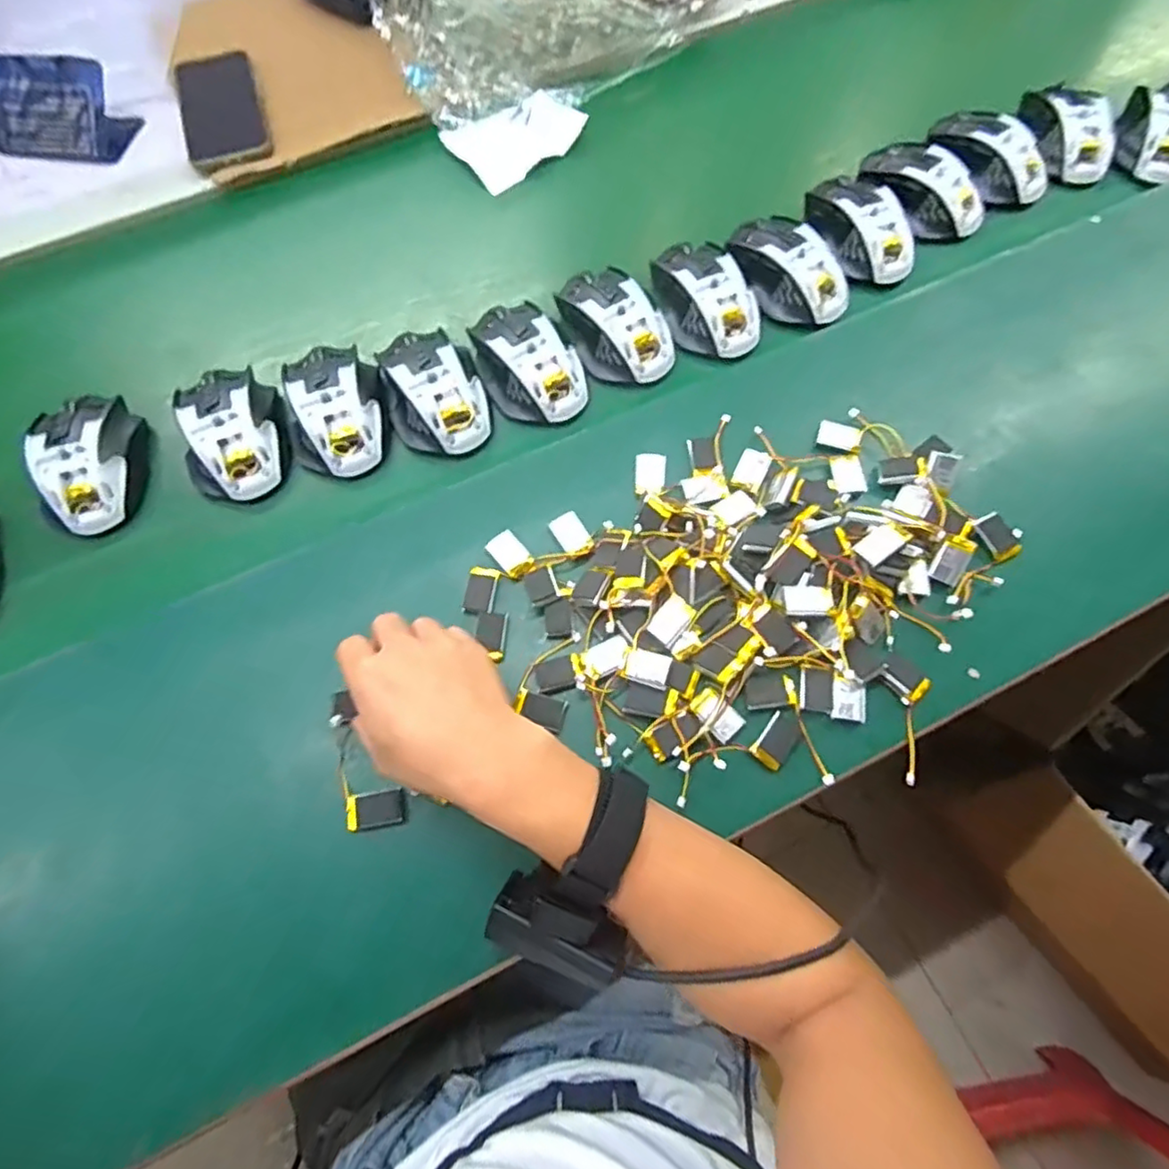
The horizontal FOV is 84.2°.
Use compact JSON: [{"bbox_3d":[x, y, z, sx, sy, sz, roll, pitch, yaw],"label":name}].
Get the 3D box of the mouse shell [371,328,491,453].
[{"bbox_3d":[-0.117,-0.153,0.497,0.076,0.033,0.113,-23,70,-8],"label":"mouse shell"}]

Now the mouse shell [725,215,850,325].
[{"bbox_3d":[0.168,-0.262,0.534,0.073,0.031,0.104,-25,70,-8],"label":"mouse shell"}]

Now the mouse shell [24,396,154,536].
[{"bbox_3d":[-0.367,-0.095,0.482,0.075,0.036,0.112,-16,69,-5],"label":"mouse shell"}]

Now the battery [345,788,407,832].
[{"bbox_3d":[-0.127,0.137,0.392,0.036,0.004,0.021,-9,82,-3],"label":"battery"}]

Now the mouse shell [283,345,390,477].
[{"bbox_3d":[-0.190,-0.134,0.490,0.075,0.032,0.102,-9,69,-2],"label":"mouse shell"}]

